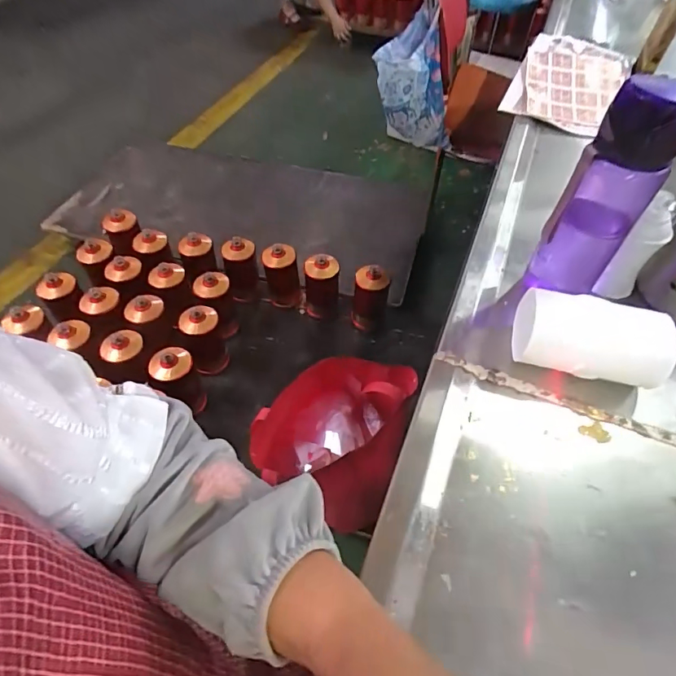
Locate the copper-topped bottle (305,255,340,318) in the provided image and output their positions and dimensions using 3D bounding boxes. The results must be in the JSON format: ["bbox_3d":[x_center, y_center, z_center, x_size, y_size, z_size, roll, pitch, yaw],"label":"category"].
[{"bbox_3d":[-0.042,-0.138,1.190,0.091,0.183,0.078,2,52,1],"label":"copper-topped bottle"}]

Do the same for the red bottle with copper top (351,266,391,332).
[{"bbox_3d":[0.084,-0.106,1.175,0.091,0.182,0.079,6,52,5],"label":"red bottle with copper top"}]

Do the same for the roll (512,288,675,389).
[{"bbox_3d":[0.243,-0.002,0.438,0.135,0.061,0.058,15,53,12],"label":"roll"}]

